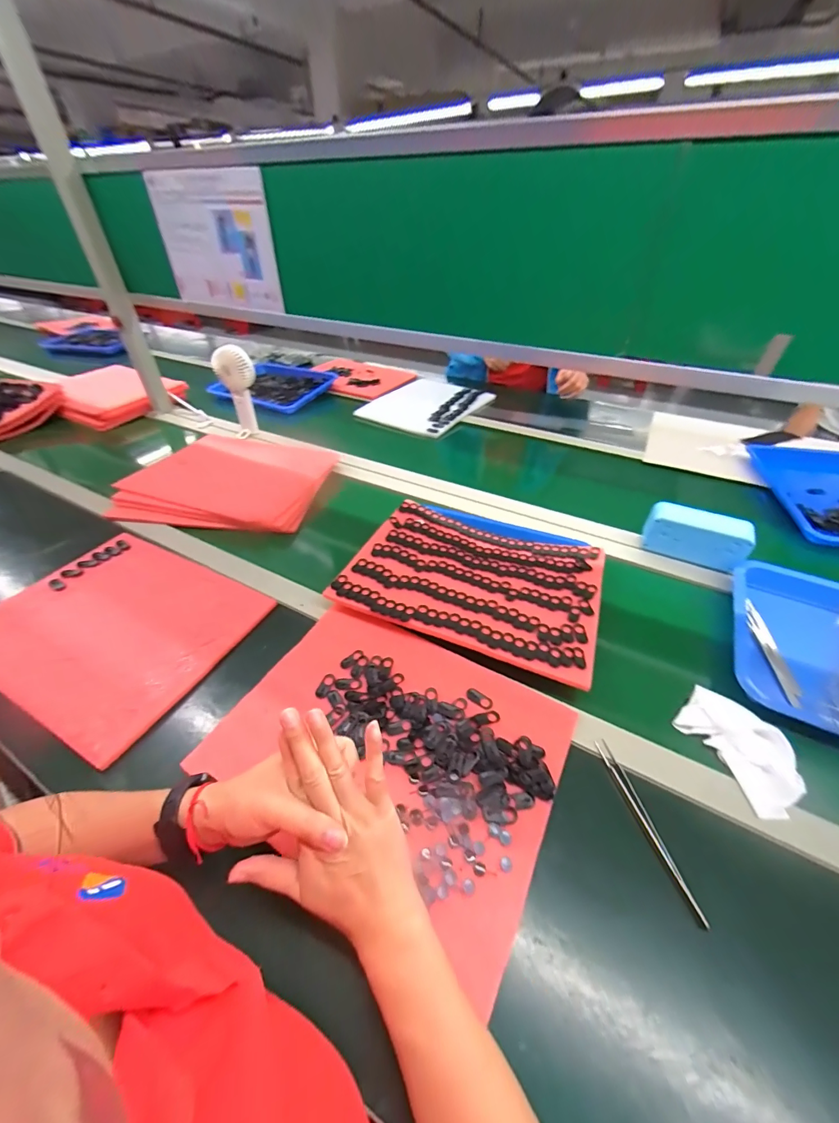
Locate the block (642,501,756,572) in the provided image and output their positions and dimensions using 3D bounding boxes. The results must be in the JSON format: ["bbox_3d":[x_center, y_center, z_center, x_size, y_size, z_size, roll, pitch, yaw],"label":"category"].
[{"bbox_3d":[0.439,-0.039,0.632,0.143,0.080,0.052,27,48,26],"label":"block"}]

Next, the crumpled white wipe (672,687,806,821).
[{"bbox_3d":[0.332,0.191,0.411,0.071,0.027,0.114,-24,47,-24],"label":"crumpled white wipe"}]

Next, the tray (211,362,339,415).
[{"bbox_3d":[-0.440,-0.552,1.224,0.306,0.029,0.281,16,44,16],"label":"tray"}]

